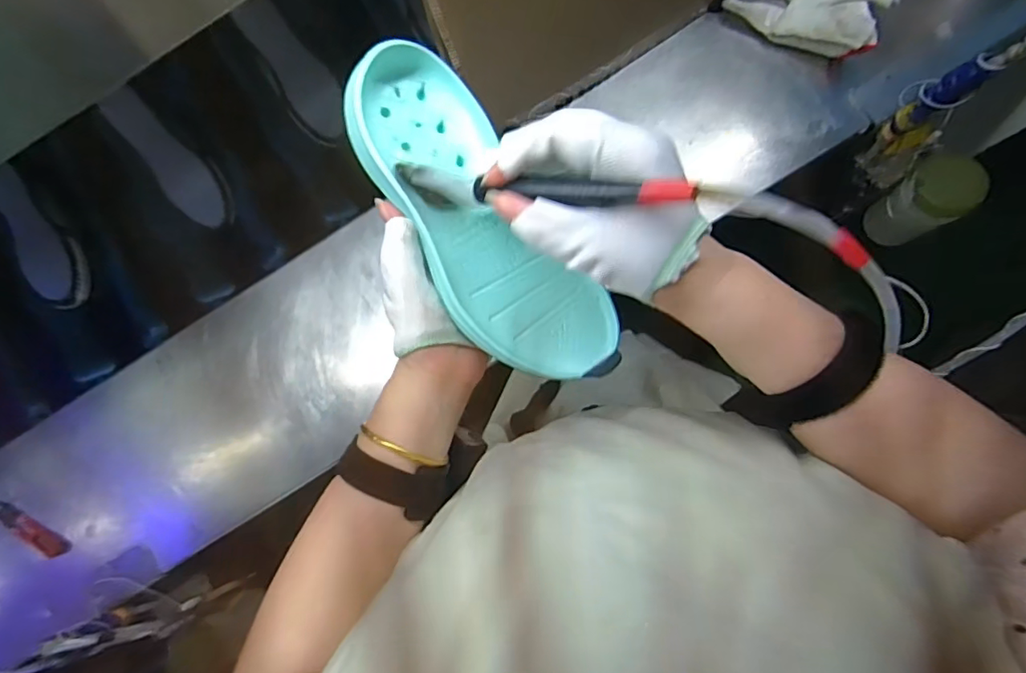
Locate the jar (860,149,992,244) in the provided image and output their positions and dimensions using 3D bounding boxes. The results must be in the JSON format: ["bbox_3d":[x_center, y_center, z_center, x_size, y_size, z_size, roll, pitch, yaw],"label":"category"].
[{"bbox_3d":[0.481,-0.161,0.636,0.063,0.119,0.076,-28,84,3],"label":"jar"}]

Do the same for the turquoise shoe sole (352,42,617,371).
[{"bbox_3d":[-0.020,-0.067,0.325,0.081,0.029,0.212,-32,97,1],"label":"turquoise shoe sole"}]

